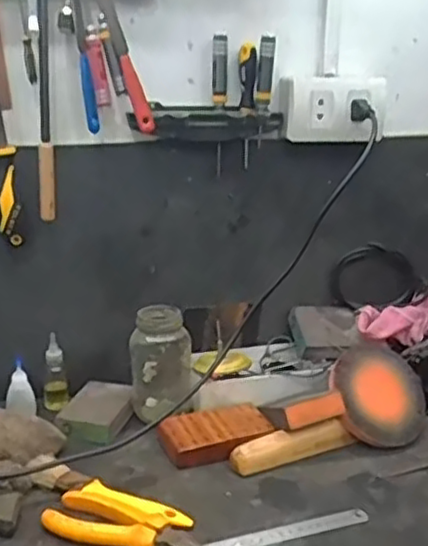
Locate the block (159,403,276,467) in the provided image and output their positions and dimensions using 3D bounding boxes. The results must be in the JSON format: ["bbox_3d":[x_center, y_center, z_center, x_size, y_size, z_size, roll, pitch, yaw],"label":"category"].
[{"bbox_3d":[0.001,0.184,0.792,0.120,0.031,0.075,-6,18,-21],"label":"block"}]

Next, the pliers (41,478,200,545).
[{"bbox_3d":[-0.082,0.234,0.649,0.145,0.020,0.074,8,19,24],"label":"pliers"}]

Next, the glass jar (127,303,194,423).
[{"bbox_3d":[-0.065,0.112,0.850,0.074,0.139,0.074,0,17,-2],"label":"glass jar"}]

